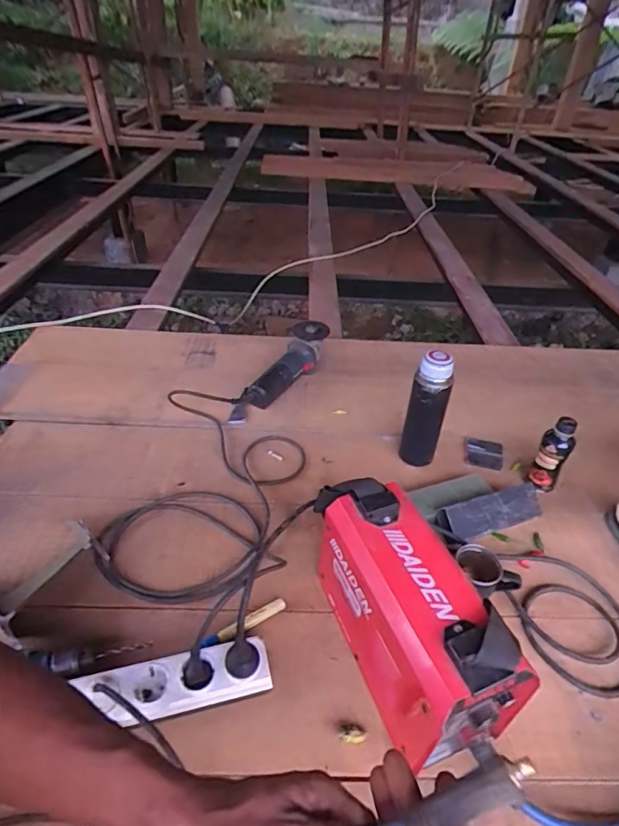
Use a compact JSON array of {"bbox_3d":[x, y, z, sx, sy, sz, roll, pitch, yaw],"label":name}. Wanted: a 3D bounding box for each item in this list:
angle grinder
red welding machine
[{"bbox_3d":[-0.056,-0.096,1.064,0.080,0.077,0.301,22,54,23],"label":"angle grinder"},{"bbox_3d":[0.106,0.226,0.587,0.109,0.187,0.306,-13,40,-20],"label":"red welding machine"}]

